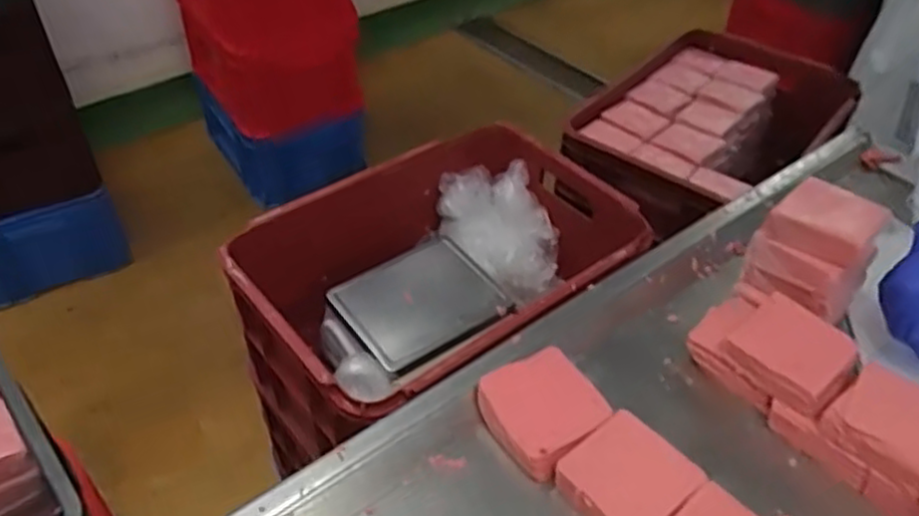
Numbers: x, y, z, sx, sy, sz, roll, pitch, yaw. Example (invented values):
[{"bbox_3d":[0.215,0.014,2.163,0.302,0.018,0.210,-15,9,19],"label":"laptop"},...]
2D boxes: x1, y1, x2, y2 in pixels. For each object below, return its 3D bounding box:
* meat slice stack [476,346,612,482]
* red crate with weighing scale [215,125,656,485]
[{"bbox_3d":[0.073,0.135,0.649,0.091,0.035,0.094,-25,50,-25],"label":"meat slice stack"},{"bbox_3d":[-0.009,0.046,1.074,0.576,0.265,0.385,-25,50,-25],"label":"red crate with weighing scale"}]

